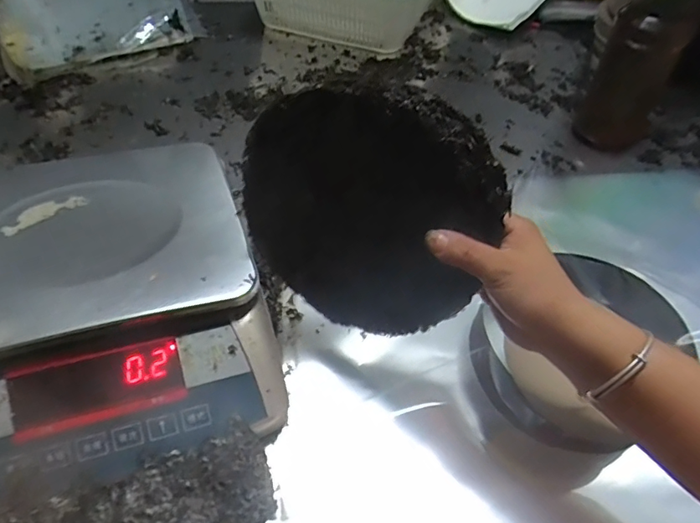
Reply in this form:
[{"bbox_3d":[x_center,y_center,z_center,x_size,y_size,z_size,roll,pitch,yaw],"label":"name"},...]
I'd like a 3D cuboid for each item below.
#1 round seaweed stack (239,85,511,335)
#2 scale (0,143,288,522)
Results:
[{"bbox_3d":[0.010,-0.037,0.382,0.198,0.202,0.017,50,41,-5],"label":"round seaweed stack"},{"bbox_3d":[-0.233,0.032,0.451,0.294,0.096,0.303,-15,53,-14],"label":"scale"}]

